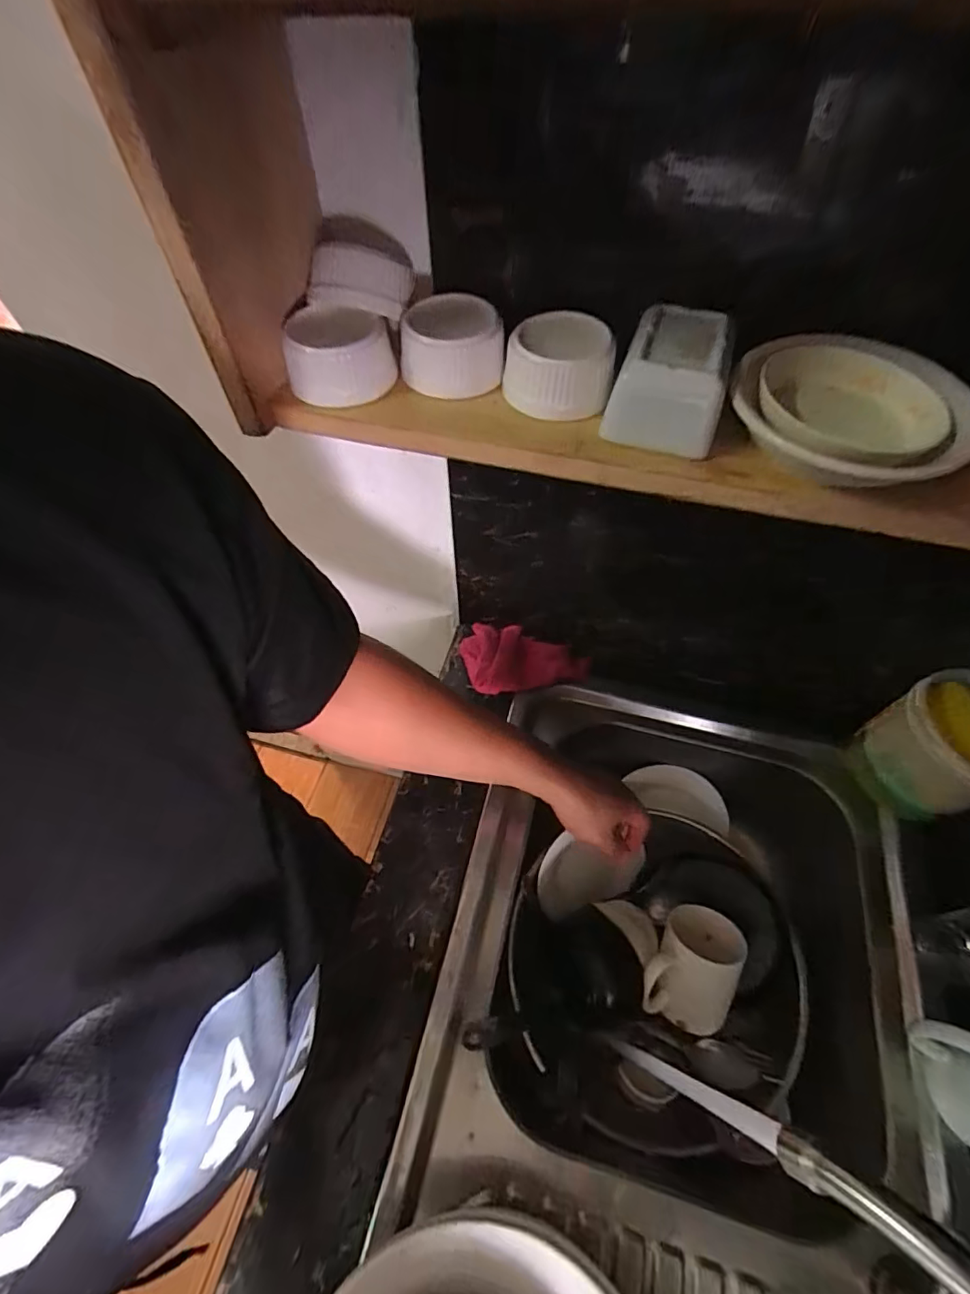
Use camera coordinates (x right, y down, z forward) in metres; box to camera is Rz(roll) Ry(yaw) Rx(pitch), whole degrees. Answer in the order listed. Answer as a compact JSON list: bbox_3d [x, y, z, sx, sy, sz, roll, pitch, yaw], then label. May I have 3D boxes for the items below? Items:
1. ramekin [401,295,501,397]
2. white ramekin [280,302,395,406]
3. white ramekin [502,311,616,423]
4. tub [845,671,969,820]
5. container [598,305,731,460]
[{"bbox_3d":[-0.021,-0.193,0.334,0.063,0.040,0.052,-1,58,0],"label":"ramekin"},{"bbox_3d":[-0.090,-0.186,0.328,0.064,0.038,0.054,-1,58,0],"label":"white ramekin"},{"bbox_3d":[0.048,-0.173,0.319,0.062,0.036,0.055,18,60,11],"label":"white ramekin"},{"bbox_3d":[0.433,0.093,0.494,0.087,0.114,0.094,-37,65,-21],"label":"tub"},{"bbox_3d":[0.110,-0.156,0.305,0.060,0.047,0.070,18,60,11],"label":"container"}]

